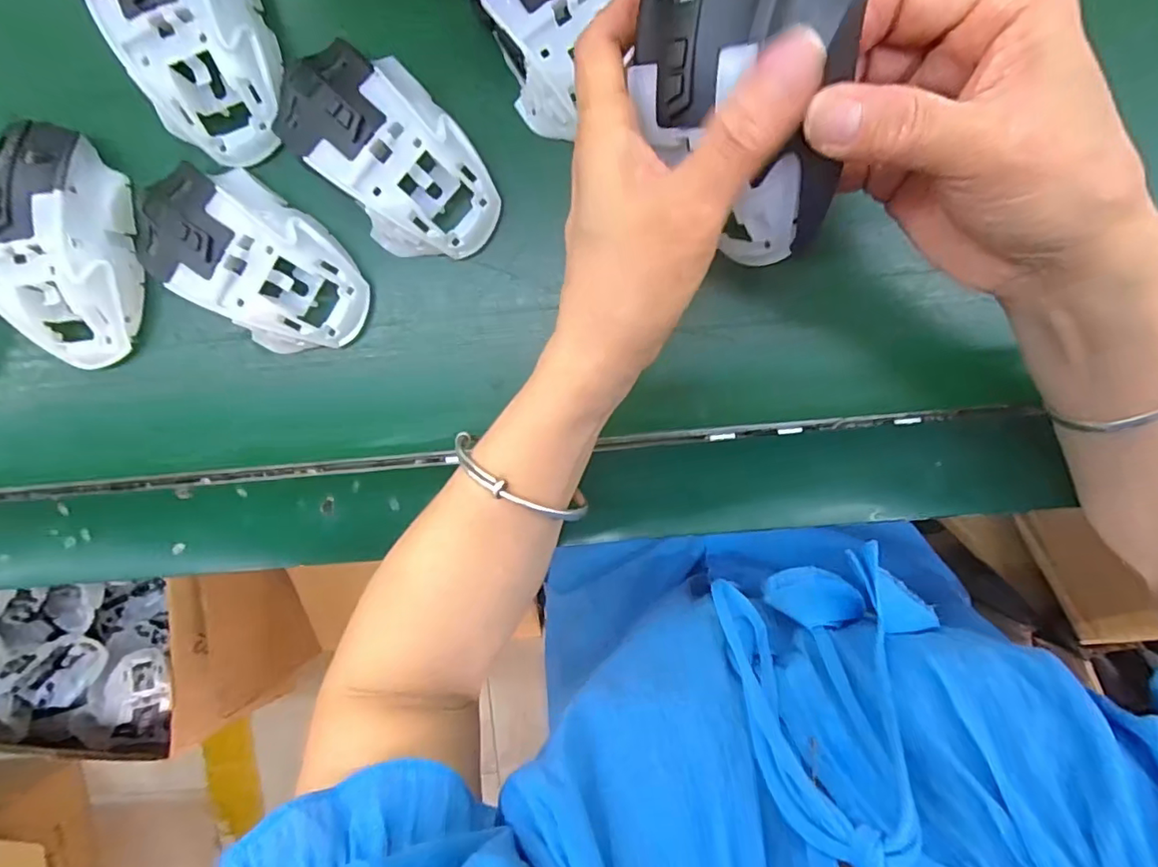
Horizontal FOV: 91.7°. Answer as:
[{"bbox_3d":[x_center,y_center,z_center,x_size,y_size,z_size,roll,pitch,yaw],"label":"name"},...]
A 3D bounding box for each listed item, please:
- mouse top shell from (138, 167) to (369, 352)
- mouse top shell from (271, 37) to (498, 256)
[{"bbox_3d":[-0.156,-0.085,0.272,0.101,0.037,0.071,35,96,-1],"label":"mouse top shell"},{"bbox_3d":[-0.091,-0.133,0.265,0.065,0.036,0.108,-41,93,5],"label":"mouse top shell"}]

